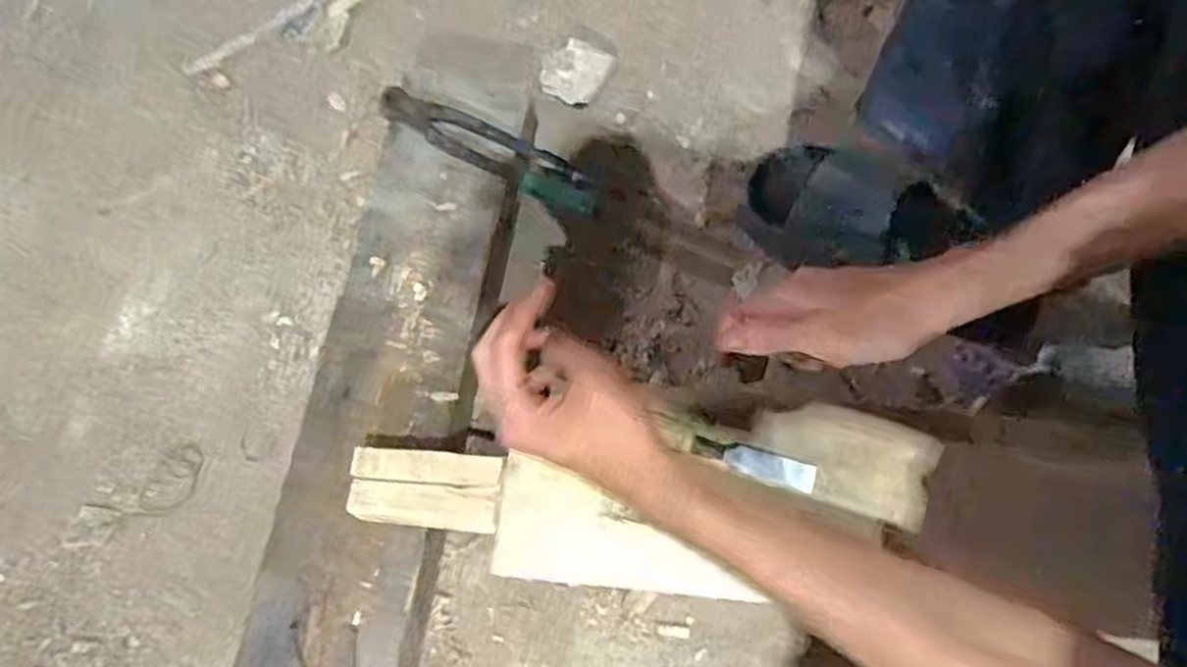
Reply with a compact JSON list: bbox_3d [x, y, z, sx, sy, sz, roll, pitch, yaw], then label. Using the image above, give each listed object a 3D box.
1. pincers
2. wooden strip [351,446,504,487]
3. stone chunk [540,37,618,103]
[{"bbox_3d":[-0.086,-0.158,0.643,0.198,0.026,0.042,26,74,8],"label":"pincers"},{"bbox_3d":[-0.113,0.092,0.521,0.101,0.008,0.022,3,72,1],"label":"wooden strip"},{"bbox_3d":[-0.017,-0.253,0.738,0.058,0.032,0.057,26,74,8],"label":"stone chunk"}]

